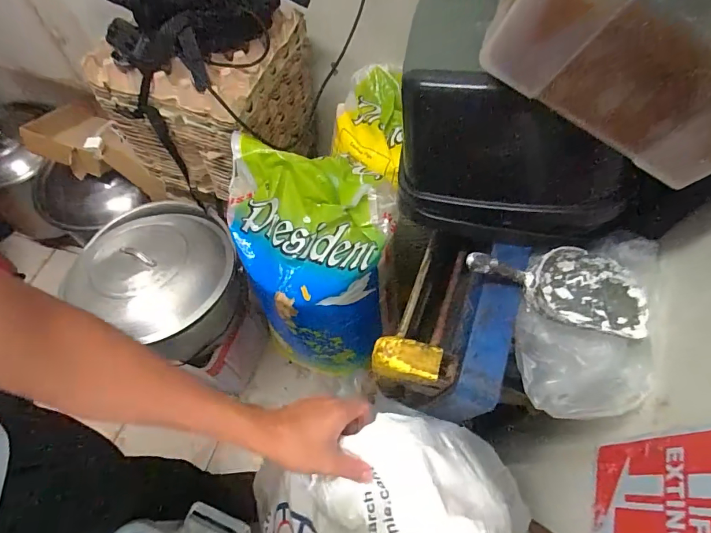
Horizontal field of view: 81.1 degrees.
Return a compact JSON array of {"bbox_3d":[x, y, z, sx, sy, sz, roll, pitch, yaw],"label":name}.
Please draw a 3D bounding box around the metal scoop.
[{"bbox_3d":[0.257,0.028,0.511,0.259,0.065,0.096,14,61,-17],"label":"metal scoop"}]

